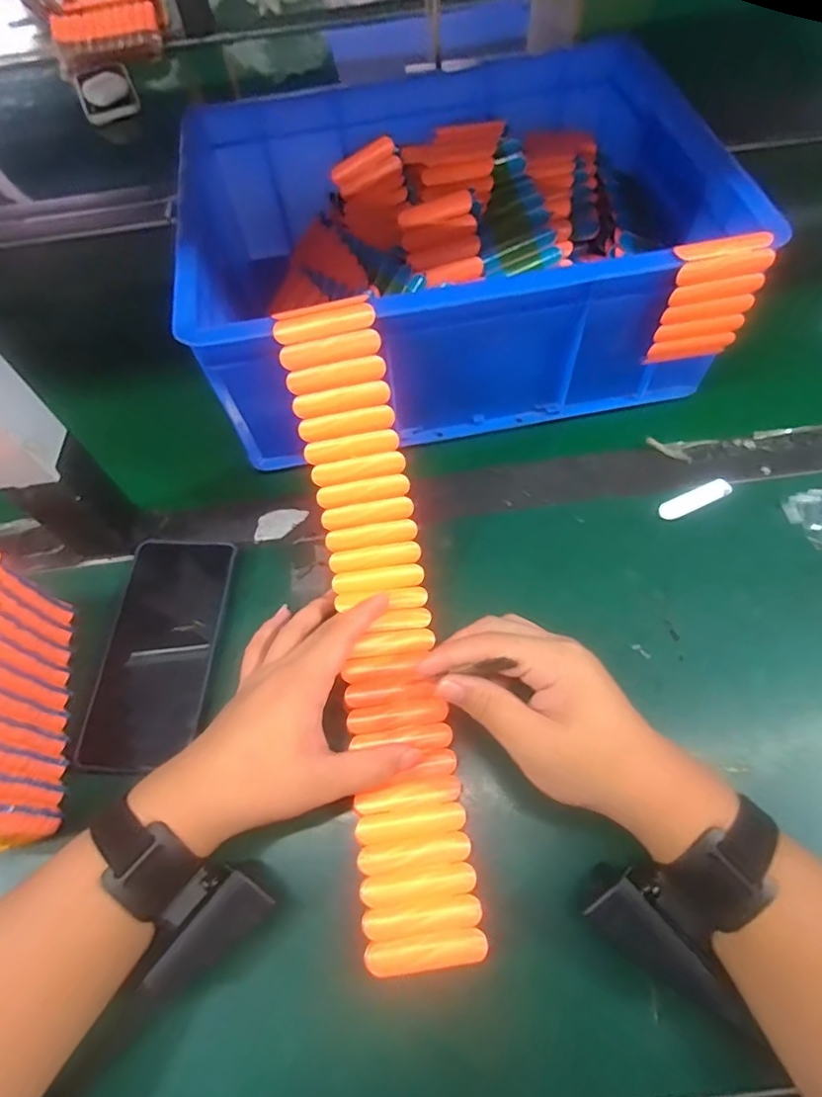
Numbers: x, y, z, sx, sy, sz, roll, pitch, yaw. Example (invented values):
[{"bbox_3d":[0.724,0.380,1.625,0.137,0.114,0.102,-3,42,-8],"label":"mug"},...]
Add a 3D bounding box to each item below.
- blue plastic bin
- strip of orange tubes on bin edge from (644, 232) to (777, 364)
[{"bbox_3d":[0.028,-0.260,0.496,0.385,0.145,0.314,-11,61,-2],"label":"blue plastic bin"},{"bbox_3d":[0.207,-0.171,0.403,0.064,0.089,0.020,-12,61,-2],"label":"strip of orange tubes on bin edge"}]

